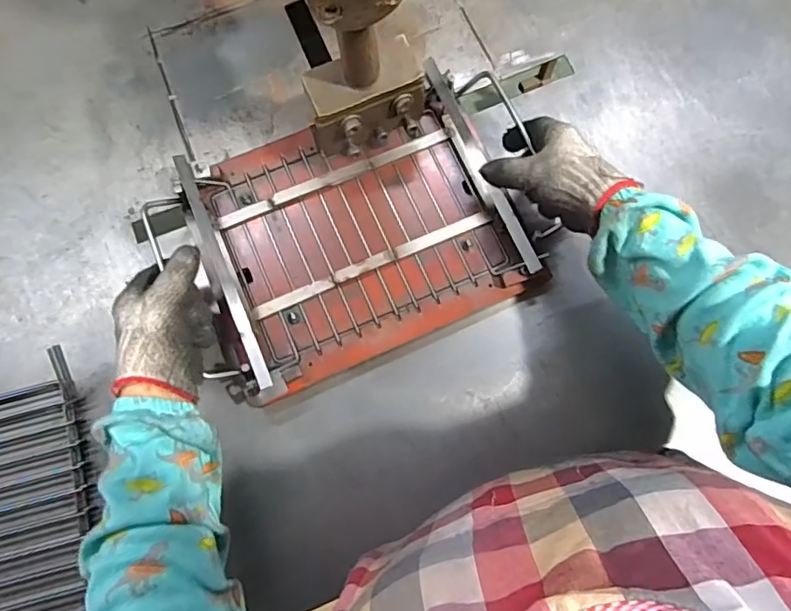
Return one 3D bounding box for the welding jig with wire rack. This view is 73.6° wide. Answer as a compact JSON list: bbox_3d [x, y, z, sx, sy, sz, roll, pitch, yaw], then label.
[{"bbox_3d":[-0.041,-0.075,0.510,0.315,0.039,0.245,-23,76,-4],"label":"welding jig with wire rack"}]

